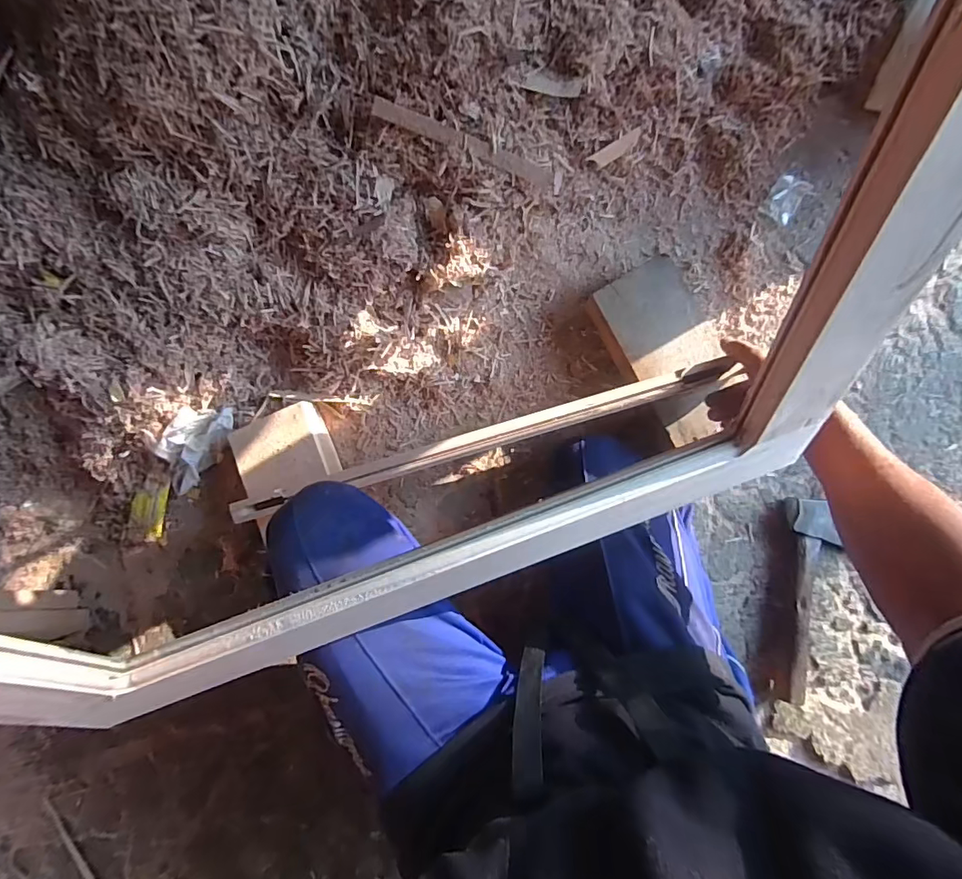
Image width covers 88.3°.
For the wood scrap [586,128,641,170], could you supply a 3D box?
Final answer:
[{"bbox_3d":[0.186,-0.398,0.681,0.080,0.004,0.021,-31,125,1],"label":"wood scrap"}]

